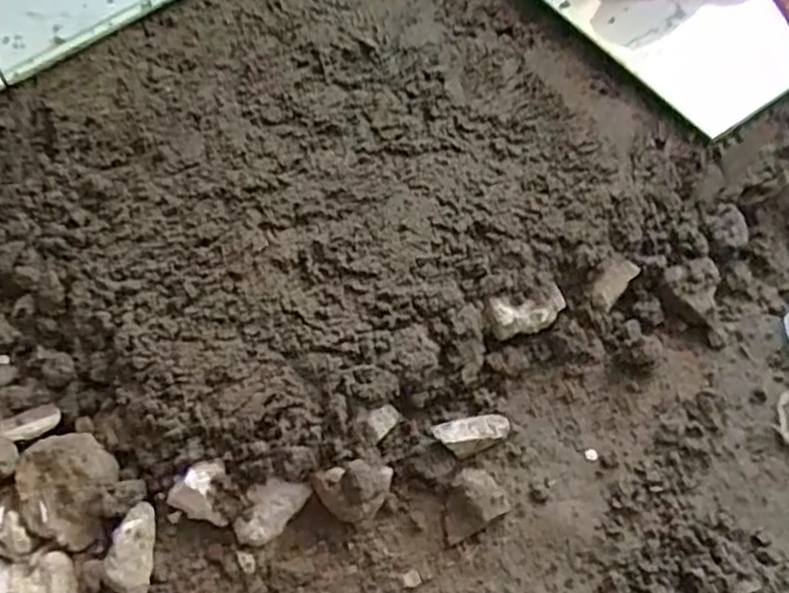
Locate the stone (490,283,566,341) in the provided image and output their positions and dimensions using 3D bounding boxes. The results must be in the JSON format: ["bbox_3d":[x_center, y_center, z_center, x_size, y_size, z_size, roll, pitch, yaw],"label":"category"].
[{"bbox_3d":[0.118,0.014,0.643,0.067,0.024,0.030,-14,67,-3],"label":"stone"}]

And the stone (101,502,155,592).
[{"bbox_3d":[-0.208,0.203,0.587,0.035,0.035,0.068,-1,62,6],"label":"stone"}]

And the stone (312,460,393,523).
[{"bbox_3d":[-0.034,0.158,0.590,0.063,0.046,0.042,-12,62,1],"label":"stone"}]

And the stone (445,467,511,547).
[{"bbox_3d":[0.061,0.168,0.597,0.056,0.025,0.044,-29,63,-9],"label":"stone"}]

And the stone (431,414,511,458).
[{"bbox_3d":[0.065,0.117,0.616,0.071,0.023,0.028,0,64,-27],"label":"stone"}]

